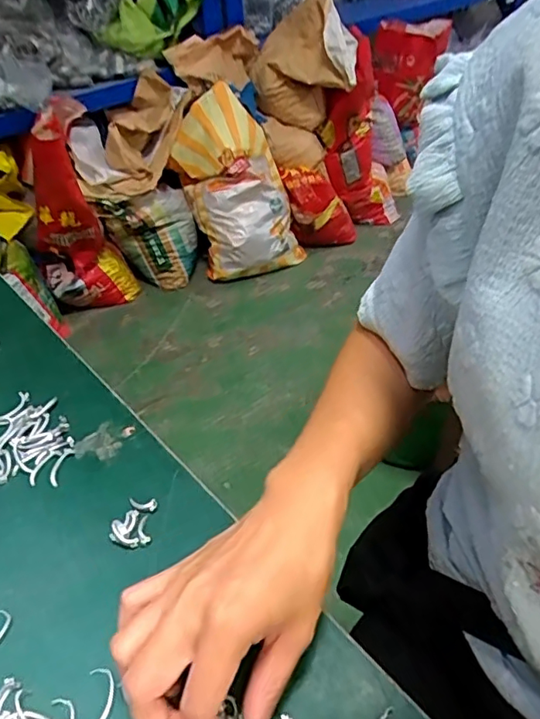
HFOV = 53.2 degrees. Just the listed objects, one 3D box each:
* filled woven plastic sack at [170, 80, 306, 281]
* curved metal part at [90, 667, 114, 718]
[{"bbox_3d":[-0.117,-0.588,1.836,0.337,0.622,0.129,-24,19,-18],"label":"filled woven plastic sack"},{"bbox_3d":[-0.087,0.175,0.276,0.013,0.004,0.032,-6,42,-4],"label":"curved metal part"}]

